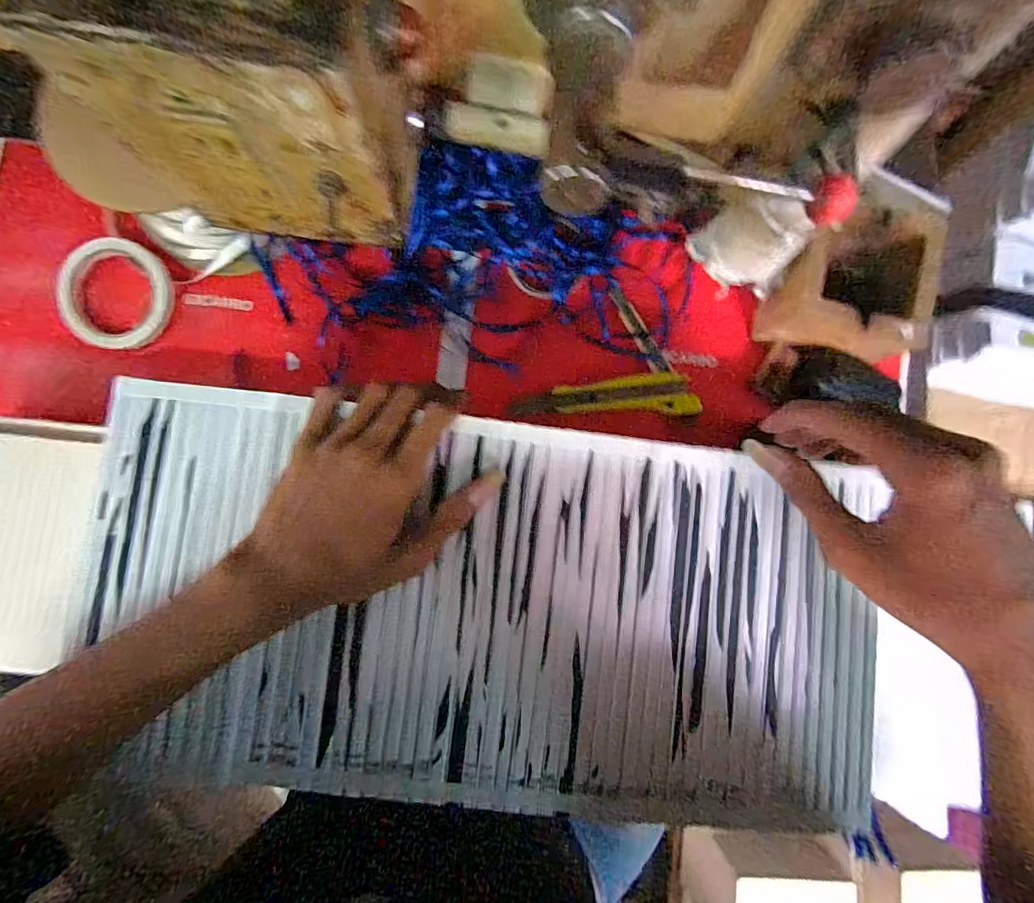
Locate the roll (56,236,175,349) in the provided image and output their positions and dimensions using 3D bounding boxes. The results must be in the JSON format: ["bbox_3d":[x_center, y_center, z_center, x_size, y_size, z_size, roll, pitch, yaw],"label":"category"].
[{"bbox_3d":[-0.377,-0.149,0.449,0.100,0.020,0.097,0,93,2],"label":"roll"}]

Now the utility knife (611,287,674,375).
[{"bbox_3d":[0.120,-0.118,0.471,0.018,0.004,0.097,-29,87,-7],"label":"utility knife"}]

